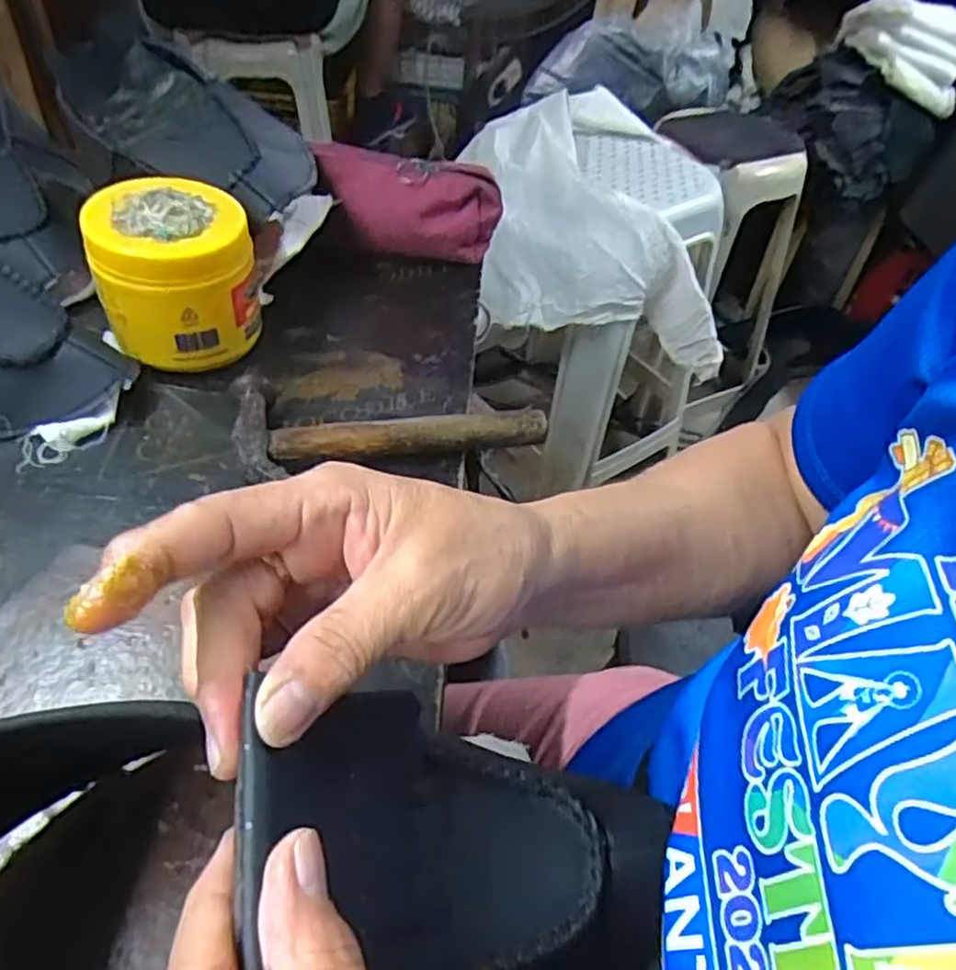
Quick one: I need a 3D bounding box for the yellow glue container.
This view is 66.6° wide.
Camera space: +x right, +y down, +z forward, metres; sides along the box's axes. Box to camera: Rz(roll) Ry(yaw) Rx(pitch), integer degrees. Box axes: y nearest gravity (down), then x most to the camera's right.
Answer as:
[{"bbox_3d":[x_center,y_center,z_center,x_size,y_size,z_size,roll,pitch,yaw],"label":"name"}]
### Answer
[{"bbox_3d":[-0.192,-0.132,0.472,0.094,0.097,0.086,-11,49,-16],"label":"yellow glue container"}]

